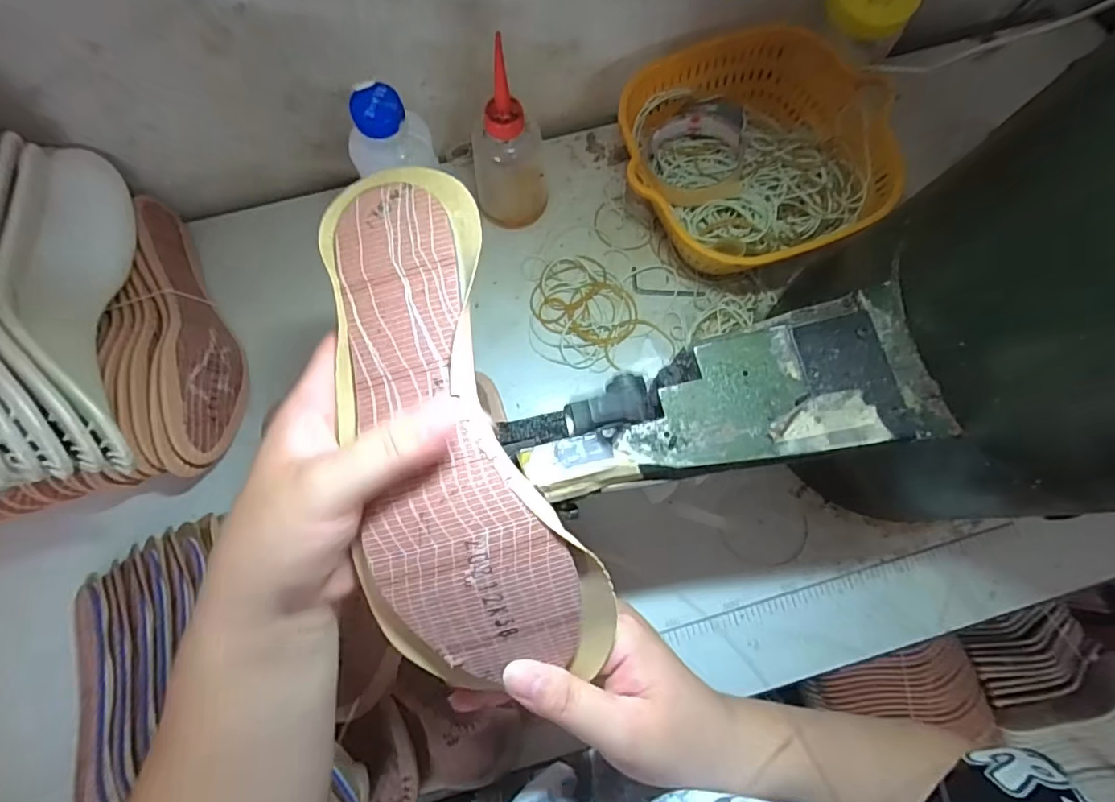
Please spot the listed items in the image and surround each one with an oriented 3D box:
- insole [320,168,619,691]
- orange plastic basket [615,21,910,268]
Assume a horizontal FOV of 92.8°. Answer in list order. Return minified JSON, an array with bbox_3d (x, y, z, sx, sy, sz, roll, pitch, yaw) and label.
[{"bbox_3d":[-0.049,0.015,0.238,0.092,0.038,0.234,-16,87,-4],"label":"insole"},{"bbox_3d":[0.167,-0.206,0.471,0.216,0.091,0.202,-5,76,-1],"label":"orange plastic basket"}]

